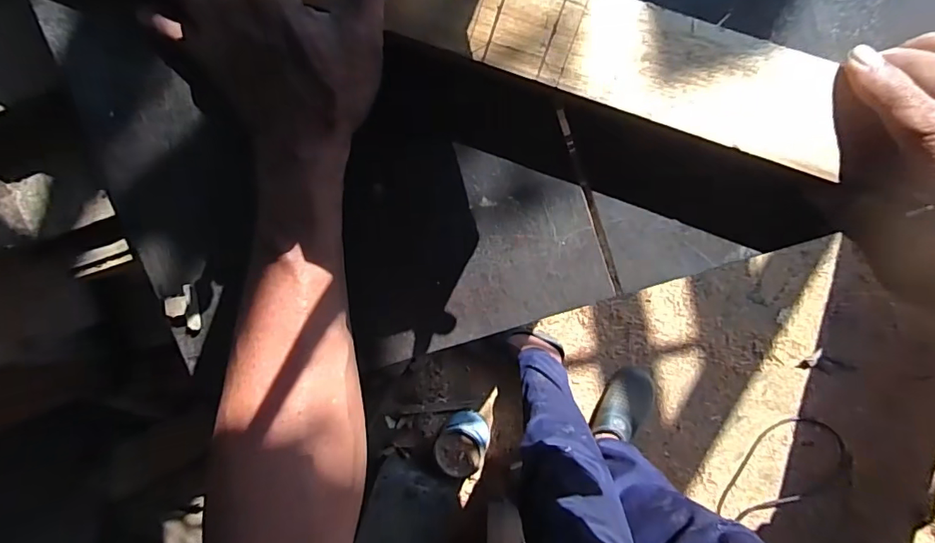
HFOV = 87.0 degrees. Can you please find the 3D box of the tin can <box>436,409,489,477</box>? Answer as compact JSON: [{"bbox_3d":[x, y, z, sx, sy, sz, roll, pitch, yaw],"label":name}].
[{"bbox_3d":[-0.010,0.396,1.151,0.112,0.126,0.117,26,99,4],"label":"tin can"}]

